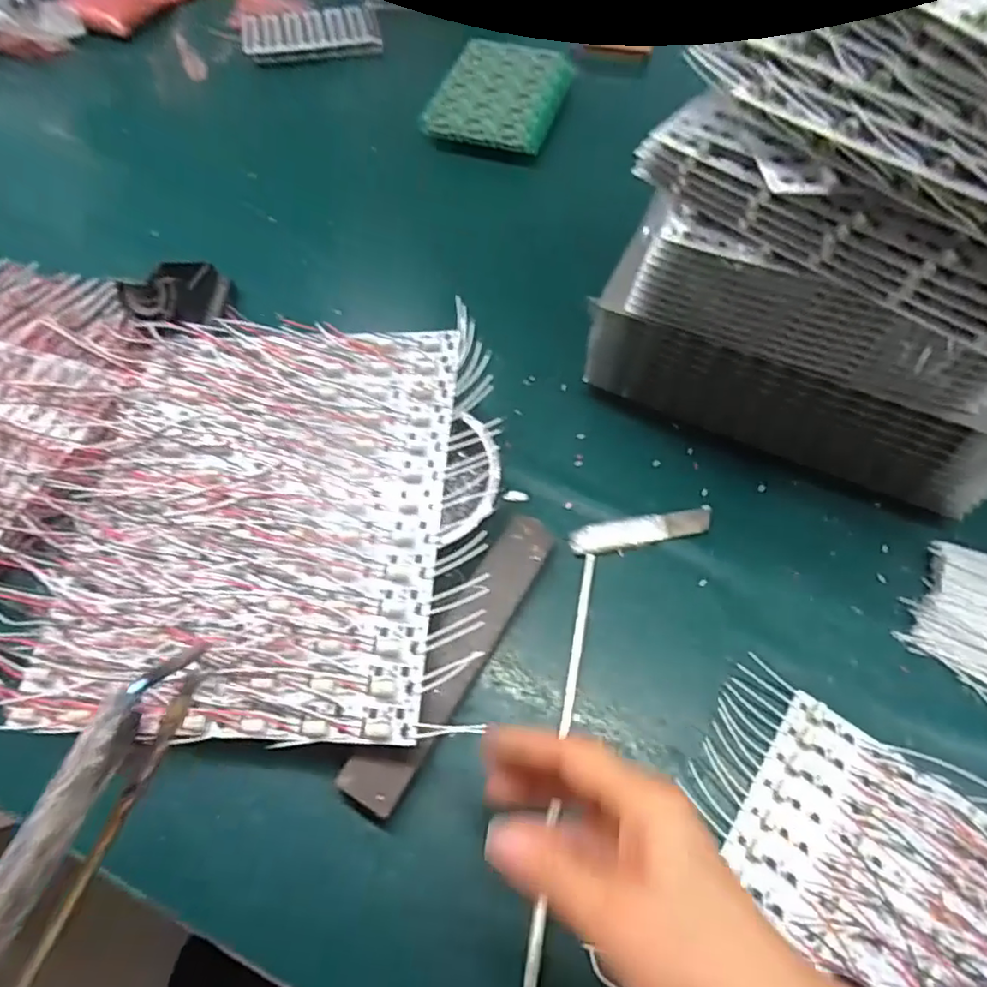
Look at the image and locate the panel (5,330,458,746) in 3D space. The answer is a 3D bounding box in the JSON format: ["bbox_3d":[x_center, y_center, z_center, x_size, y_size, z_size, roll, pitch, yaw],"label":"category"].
[{"bbox_3d":[-0.148,0.006,0.407,0.250,0.043,0.280,5,56,-1],"label":"panel"}]

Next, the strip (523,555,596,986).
[{"bbox_3d":[0.038,0.158,0.355,0.007,0.004,0.279,12,57,4],"label":"strip"}]

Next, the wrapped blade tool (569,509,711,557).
[{"bbox_3d":[0.105,0.026,0.442,0.103,0.007,0.022,-9,58,-10],"label":"wrapped blade tool"}]

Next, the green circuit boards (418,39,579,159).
[{"bbox_3d":[0.013,-0.475,0.743,0.134,0.020,0.227,12,60,6],"label":"green circuit boards"}]

